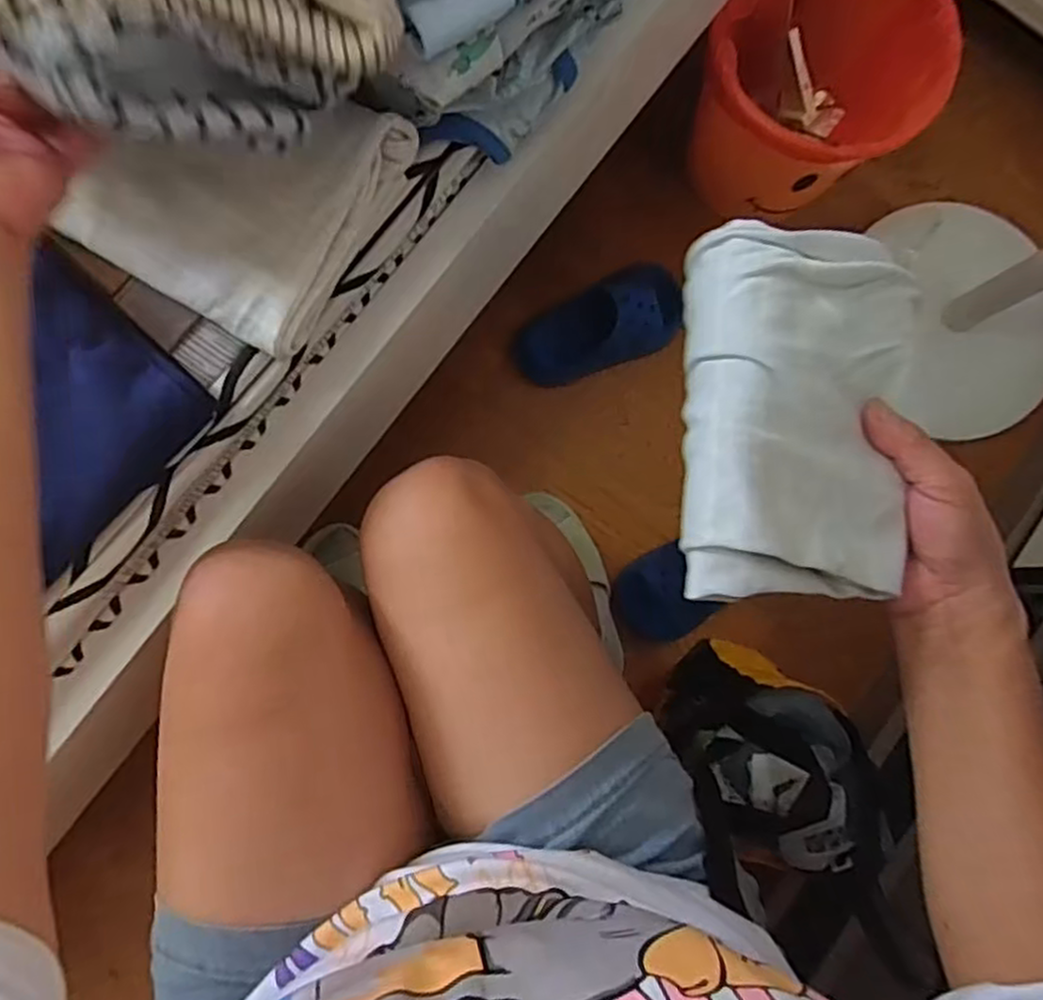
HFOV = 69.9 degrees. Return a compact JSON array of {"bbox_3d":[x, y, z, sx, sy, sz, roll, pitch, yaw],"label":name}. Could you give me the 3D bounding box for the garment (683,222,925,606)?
[{"bbox_3d":[0.137,-0.042,0.354,0.116,0.041,0.175,3,85,-3],"label":"garment"}]

